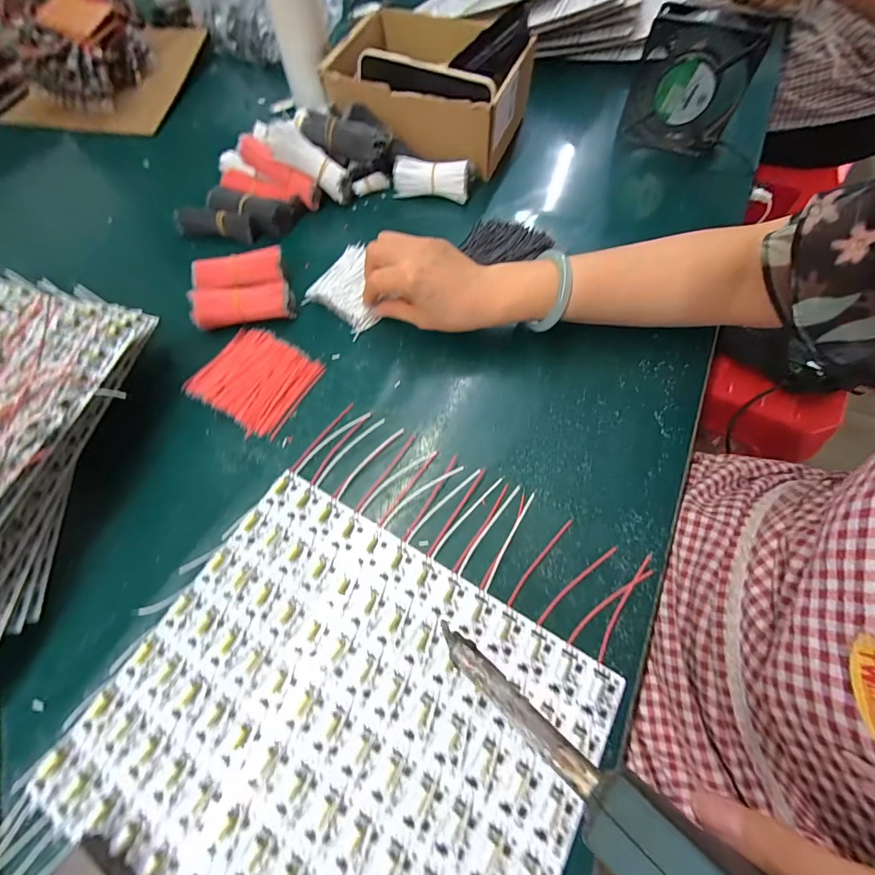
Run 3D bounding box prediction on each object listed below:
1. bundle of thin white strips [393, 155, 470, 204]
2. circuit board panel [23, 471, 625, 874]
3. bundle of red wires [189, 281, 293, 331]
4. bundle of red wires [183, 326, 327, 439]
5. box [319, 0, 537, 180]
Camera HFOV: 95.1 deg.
[{"bbox_3d":[-0.008,-0.303,0.470,0.087,0.035,0.026,8,63,5],"label":"bundle of thin white strips"},{"bbox_3d":[-0.062,0.180,0.252,0.287,0.007,0.232,28,67,14],"label":"circuit board panel"},{"bbox_3d":[-0.190,-0.128,0.395,0.093,0.034,0.027,-10,63,-4],"label":"bundle of red wires"},{"bbox_3d":[-0.169,-0.056,0.371,0.097,0.016,0.089,25,66,13],"label":"bundle of red wires"},{"bbox_3d":[-0.007,-0.432,0.499,0.209,0.104,0.169,17,64,9],"label":"box"}]

